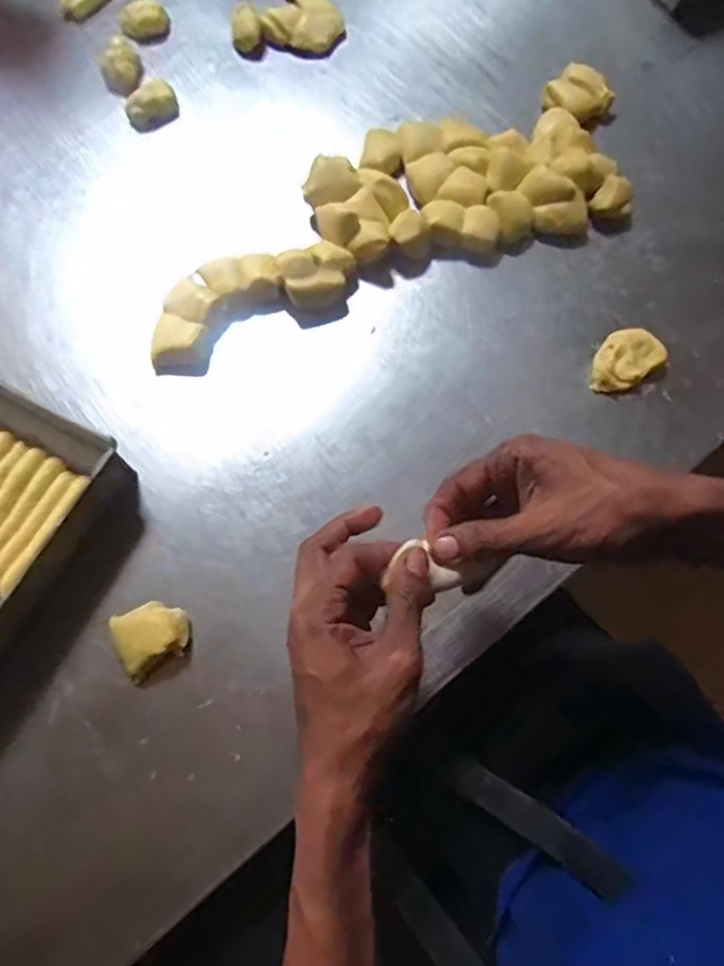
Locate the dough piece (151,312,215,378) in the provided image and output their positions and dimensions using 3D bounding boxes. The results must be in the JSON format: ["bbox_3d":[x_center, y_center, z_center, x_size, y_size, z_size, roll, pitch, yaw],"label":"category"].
[{"bbox_3d":[-0.157,-0.118,0.527,0.046,0.022,0.051,8,71,4],"label":"dough piece"}]

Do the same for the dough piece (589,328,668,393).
[{"bbox_3d":[0.223,-0.105,0.518,0.066,0.017,0.046,-37,74,-11],"label":"dough piece"}]

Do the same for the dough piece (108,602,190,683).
[{"bbox_3d":[-0.153,0.110,0.437,0.051,0.034,0.044,-26,72,-8],"label":"dough piece"}]

